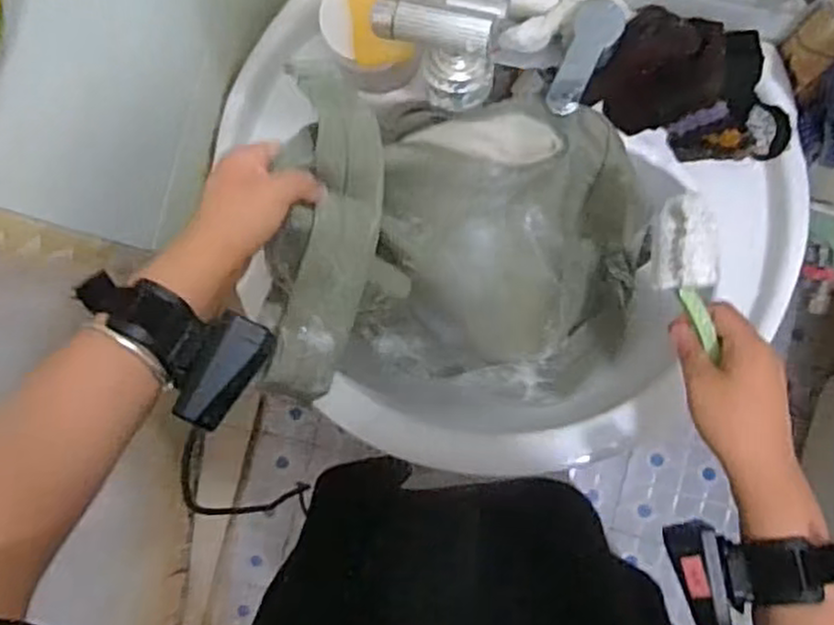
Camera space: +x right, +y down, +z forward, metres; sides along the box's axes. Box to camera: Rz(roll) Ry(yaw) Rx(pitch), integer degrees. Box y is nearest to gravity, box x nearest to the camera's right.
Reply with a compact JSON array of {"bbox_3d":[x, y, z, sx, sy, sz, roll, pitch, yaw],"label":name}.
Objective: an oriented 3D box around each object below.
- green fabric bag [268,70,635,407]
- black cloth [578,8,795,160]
[{"bbox_3d":[0.051,-0.052,0.583,0.276,0.230,0.237,4,88,5],"label":"green fabric bag"},{"bbox_3d":[0.243,-0.190,0.616,0.169,0.068,0.105,27,90,6],"label":"black cloth"}]

